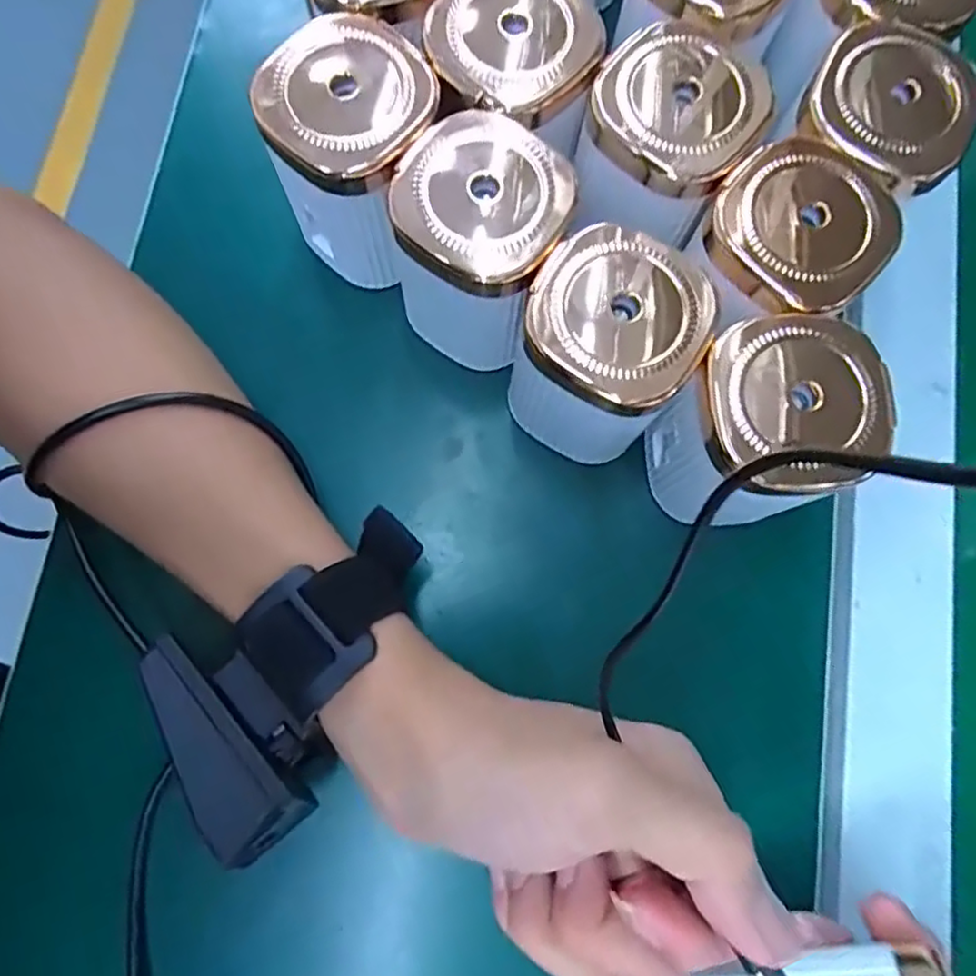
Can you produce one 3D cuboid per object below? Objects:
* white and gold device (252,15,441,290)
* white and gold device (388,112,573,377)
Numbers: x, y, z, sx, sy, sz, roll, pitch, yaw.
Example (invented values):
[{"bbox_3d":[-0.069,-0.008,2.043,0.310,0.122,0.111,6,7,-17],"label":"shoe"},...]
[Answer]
[{"bbox_3d":[-0.045,-0.119,0.238,0.050,0.074,0.053,0,76,0],"label":"white and gold device"},{"bbox_3d":[-0.002,-0.083,0.234,0.053,0.077,0.054,33,78,7],"label":"white and gold device"}]

